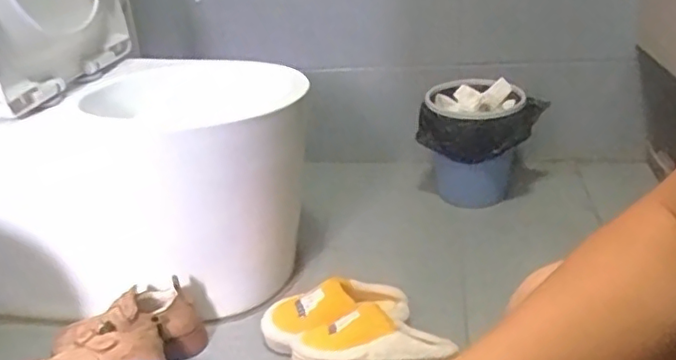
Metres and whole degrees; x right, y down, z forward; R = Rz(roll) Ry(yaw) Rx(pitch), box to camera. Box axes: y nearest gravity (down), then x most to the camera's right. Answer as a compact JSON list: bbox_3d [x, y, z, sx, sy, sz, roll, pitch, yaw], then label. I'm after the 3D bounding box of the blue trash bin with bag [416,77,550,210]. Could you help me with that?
[{"bbox_3d":[0.310,-0.076,1.356,0.261,0.250,0.199,-1,29,4],"label":"blue trash bin with bag"}]

